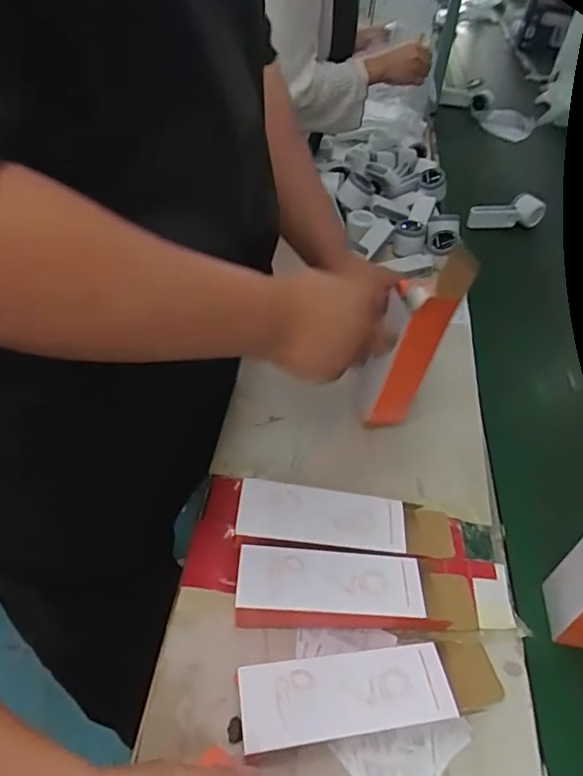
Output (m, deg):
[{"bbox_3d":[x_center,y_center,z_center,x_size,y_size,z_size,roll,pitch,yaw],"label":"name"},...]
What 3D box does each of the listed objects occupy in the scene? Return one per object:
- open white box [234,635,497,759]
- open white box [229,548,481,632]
[{"bbox_3d":[0.076,0.264,0.479,0.240,0.058,0.073,-7,46,-12],"label":"open white box"},{"bbox_3d":[0.068,0.202,0.548,0.239,0.055,0.074,1,45,-5],"label":"open white box"}]

